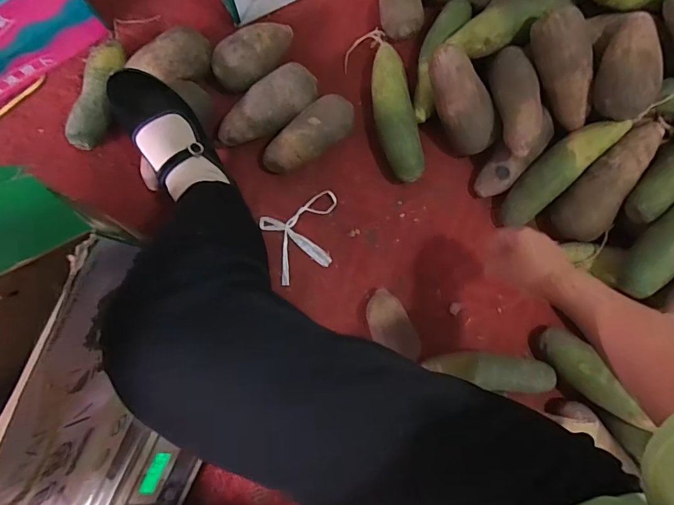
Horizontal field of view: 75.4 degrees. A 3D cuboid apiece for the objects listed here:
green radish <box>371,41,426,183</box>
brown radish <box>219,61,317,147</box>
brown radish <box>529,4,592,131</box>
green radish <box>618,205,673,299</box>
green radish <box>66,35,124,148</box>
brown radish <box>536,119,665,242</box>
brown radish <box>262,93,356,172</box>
[{"bbox_3d":[0.086,-0.213,0.664,0.062,0.057,0.218,-9,85,-1],"label":"green radish"},{"bbox_3d":[-0.103,-0.214,0.651,0.159,0.055,0.063,-36,86,-3],"label":"brown radish"},{"bbox_3d":[0.308,-0.239,0.578,0.059,0.050,0.156,-25,112,-2],"label":"brown radish"},{"bbox_3d":[0.437,-0.024,0.551,0.055,0.050,0.185,41,99,3],"label":"green radish"},{"bbox_3d":[-0.361,-0.240,0.667,0.053,0.044,0.173,12,85,1],"label":"green radish"},{"bbox_3d":[0.374,-0.093,0.606,0.070,0.064,0.191,36,111,3],"label":"brown radish"},{"bbox_3d":[-0.042,-0.174,0.652,0.150,0.054,0.063,-35,86,-3],"label":"brown radish"}]

